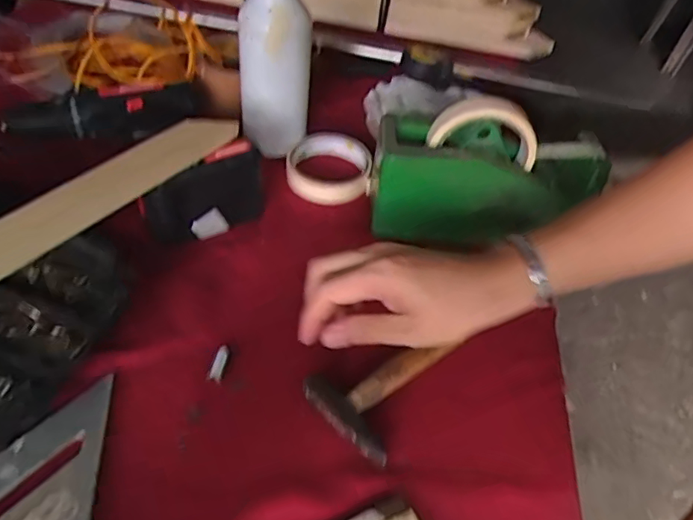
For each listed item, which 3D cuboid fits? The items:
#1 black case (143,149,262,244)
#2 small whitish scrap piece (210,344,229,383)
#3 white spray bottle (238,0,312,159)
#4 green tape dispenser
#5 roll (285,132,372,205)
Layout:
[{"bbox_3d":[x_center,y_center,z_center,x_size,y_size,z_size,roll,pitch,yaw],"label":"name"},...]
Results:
[{"bbox_3d":[-0.122,-0.055,0.481,0.107,0.072,0.024,-29,56,-32],"label":"black case"},{"bbox_3d":[-0.092,0.075,0.403,0.008,0.008,0.028,8,46,1],"label":"small whitish scrap piece"},{"bbox_3d":[-0.070,-0.205,0.506,0.067,0.227,0.065,9,45,-1],"label":"white spray bottle"},{"bbox_3d":[0.124,-0.082,0.499,0.198,0.112,0.083,3,45,-7],"label":"green tape dispenser"},{"bbox_3d":[-0.019,-0.096,0.575,0.084,0.030,0.102,3,45,-6],"label":"roll"}]

